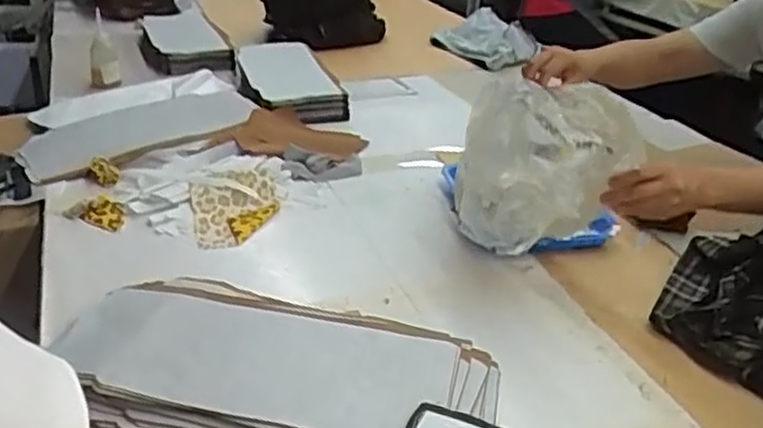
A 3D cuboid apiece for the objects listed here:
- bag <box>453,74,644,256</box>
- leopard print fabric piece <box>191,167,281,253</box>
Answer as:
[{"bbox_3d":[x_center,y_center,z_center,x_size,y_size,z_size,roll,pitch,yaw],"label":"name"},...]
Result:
[{"bbox_3d":[0.214,-0.063,0.954,0.215,0.204,0.173,6,29,7],"label":"bag"},{"bbox_3d":[-0.233,-0.017,1.149,0.139,0.032,0.185,-7,30,-17],"label":"leopard print fabric piece"}]

